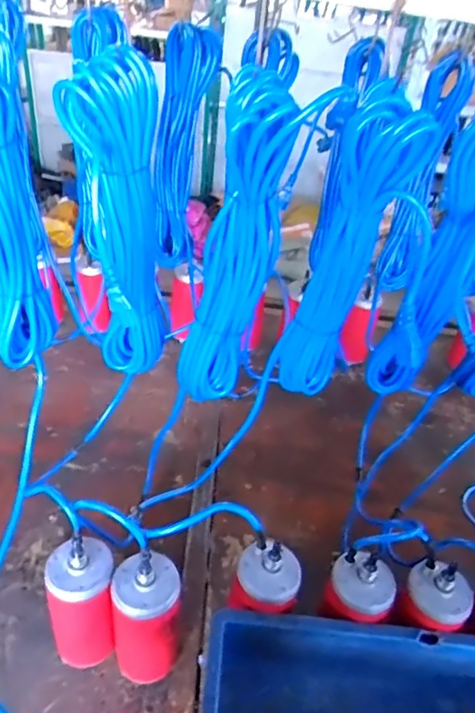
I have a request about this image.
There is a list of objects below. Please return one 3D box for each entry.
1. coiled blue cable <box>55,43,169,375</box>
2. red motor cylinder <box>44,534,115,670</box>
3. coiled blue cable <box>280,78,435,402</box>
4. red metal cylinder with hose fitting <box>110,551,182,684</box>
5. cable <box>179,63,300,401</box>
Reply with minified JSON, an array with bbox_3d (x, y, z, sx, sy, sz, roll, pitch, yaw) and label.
[{"bbox_3d":[-0.123,-0.125,0.569,0.064,0.340,0.084,32,43,30],"label":"coiled blue cable"},{"bbox_3d":[-0.186,0.302,0.644,0.076,0.190,0.072,-12,40,-24],"label":"red motor cylinder"},{"bbox_3d":[0.108,-0.087,0.567,0.102,0.344,0.074,15,37,10],"label":"coiled blue cable"},{"bbox_3d":[-0.103,0.309,0.631,0.084,0.173,0.088,4,42,-4],"label":"red metal cylinder with hose fitting"},{"bbox_3d":[-0.005,-0.093,0.554,0.089,0.345,0.056,10,36,4],"label":"cable"}]

